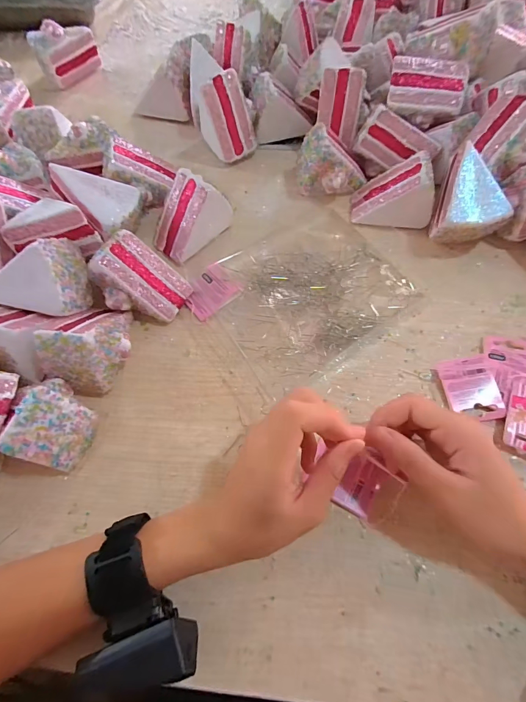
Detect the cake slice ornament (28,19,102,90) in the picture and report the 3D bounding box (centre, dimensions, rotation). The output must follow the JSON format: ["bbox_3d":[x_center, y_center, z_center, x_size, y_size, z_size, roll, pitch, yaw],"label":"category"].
[{"bbox_3d":[-0.293,-0.443,0.522,0.047,0.064,0.091,28,68,15],"label":"cake slice ornament"}]

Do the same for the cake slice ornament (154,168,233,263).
[{"bbox_3d":[-0.078,-0.147,0.376,0.052,0.060,0.078,38,71,18],"label":"cake slice ornament"}]

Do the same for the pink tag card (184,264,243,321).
[{"bbox_3d":[-0.055,-0.062,0.365,0.055,0.006,0.043,-42,70,-17],"label":"pink tag card"}]

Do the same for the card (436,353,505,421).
[{"bbox_3d":[0.188,0.034,0.321,0.045,0.004,0.058,-9,66,5],"label":"card"}]

